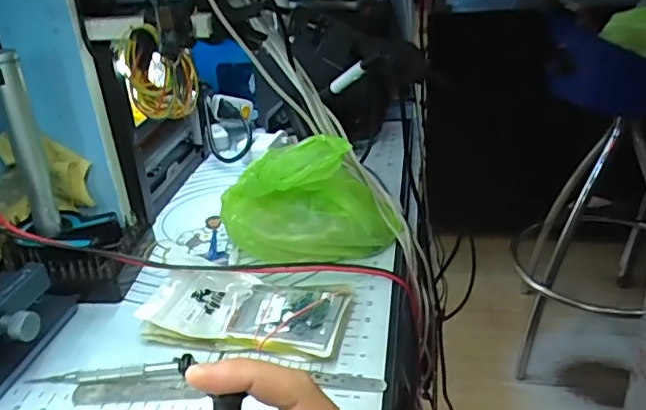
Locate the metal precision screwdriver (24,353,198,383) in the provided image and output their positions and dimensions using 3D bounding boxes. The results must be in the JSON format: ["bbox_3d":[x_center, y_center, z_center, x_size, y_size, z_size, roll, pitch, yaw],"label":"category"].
[{"bbox_3d":[-0.153,0.120,0.414,0.115,0.012,0.017,-3,29,1],"label":"metal precision screwdriver"}]

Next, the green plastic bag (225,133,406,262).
[{"bbox_3d":[-0.013,-0.008,0.513,0.154,0.125,0.083,-7,29,-6],"label":"green plastic bag"}]

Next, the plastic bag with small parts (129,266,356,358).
[{"bbox_3d":[-0.059,0.083,0.454,0.150,0.026,0.079,2,29,11],"label":"plastic bag with small parts"}]

